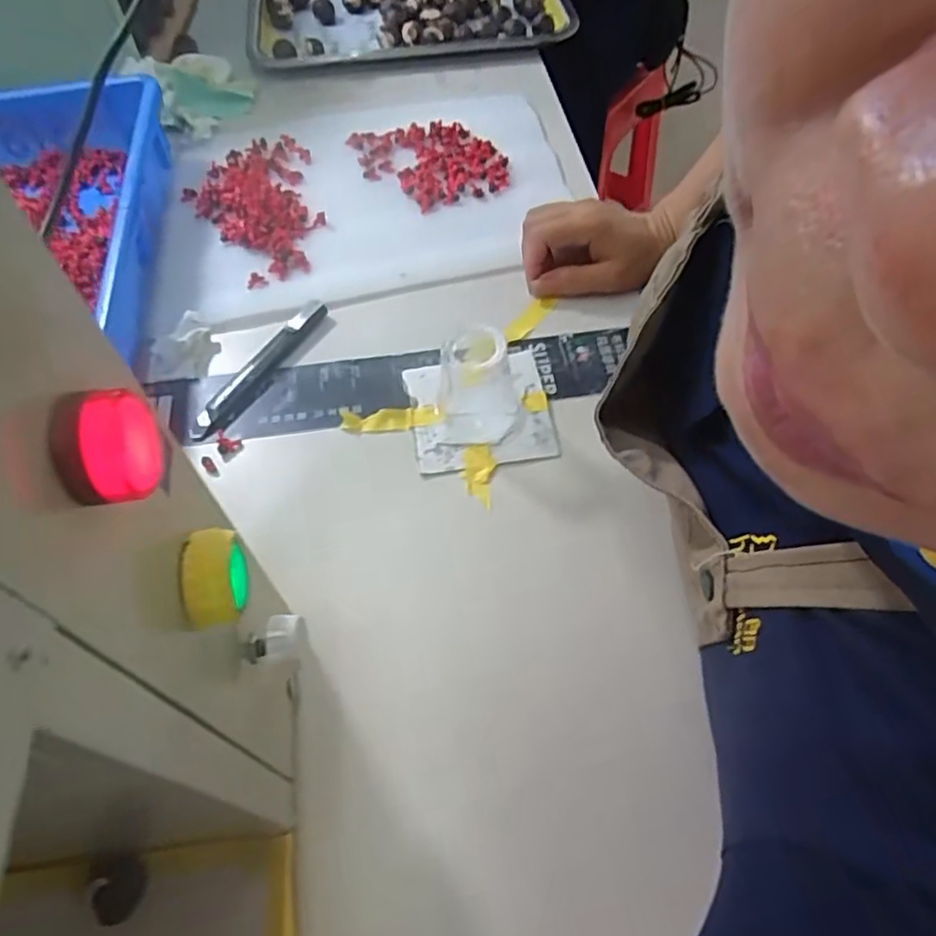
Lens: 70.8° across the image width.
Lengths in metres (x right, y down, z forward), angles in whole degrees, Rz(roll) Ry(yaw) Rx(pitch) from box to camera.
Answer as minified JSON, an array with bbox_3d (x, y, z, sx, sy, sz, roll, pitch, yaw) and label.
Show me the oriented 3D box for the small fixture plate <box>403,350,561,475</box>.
[{"bbox_3d":[0.008,-0.041,0.442,0.092,0.010,0.089,-7,57,-4],"label":"small fixture plate"}]

